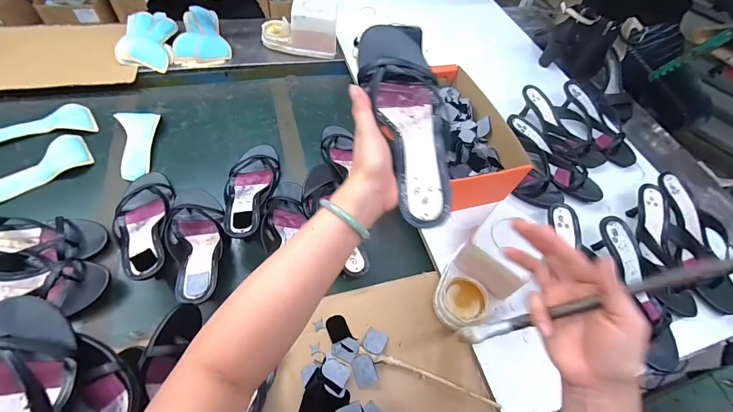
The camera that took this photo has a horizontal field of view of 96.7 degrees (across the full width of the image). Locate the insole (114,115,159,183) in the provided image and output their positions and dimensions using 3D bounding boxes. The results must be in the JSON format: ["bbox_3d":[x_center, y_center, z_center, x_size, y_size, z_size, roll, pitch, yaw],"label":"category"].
[{"bbox_3d":[-0.457,-0.129,0.659,0.078,0.023,0.168,-15,60,-17],"label":"insole"}]

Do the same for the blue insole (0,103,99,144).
[{"bbox_3d":[-0.666,-0.169,0.670,0.191,0.013,0.088,-13,60,-16],"label":"blue insole"}]

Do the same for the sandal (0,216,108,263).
[{"bbox_3d":[-0.547,0.051,0.502,0.238,0.049,0.086,0,54,-18],"label":"sandal"}]

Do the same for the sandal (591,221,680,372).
[{"bbox_3d":[0.446,0.138,0.545,0.077,0.061,0.240,-4,67,-7],"label":"sandal"}]

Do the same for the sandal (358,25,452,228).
[{"bbox_3d":[0.049,-0.098,0.372,0.089,0.046,0.241,-8,77,-9],"label":"sandal"}]

